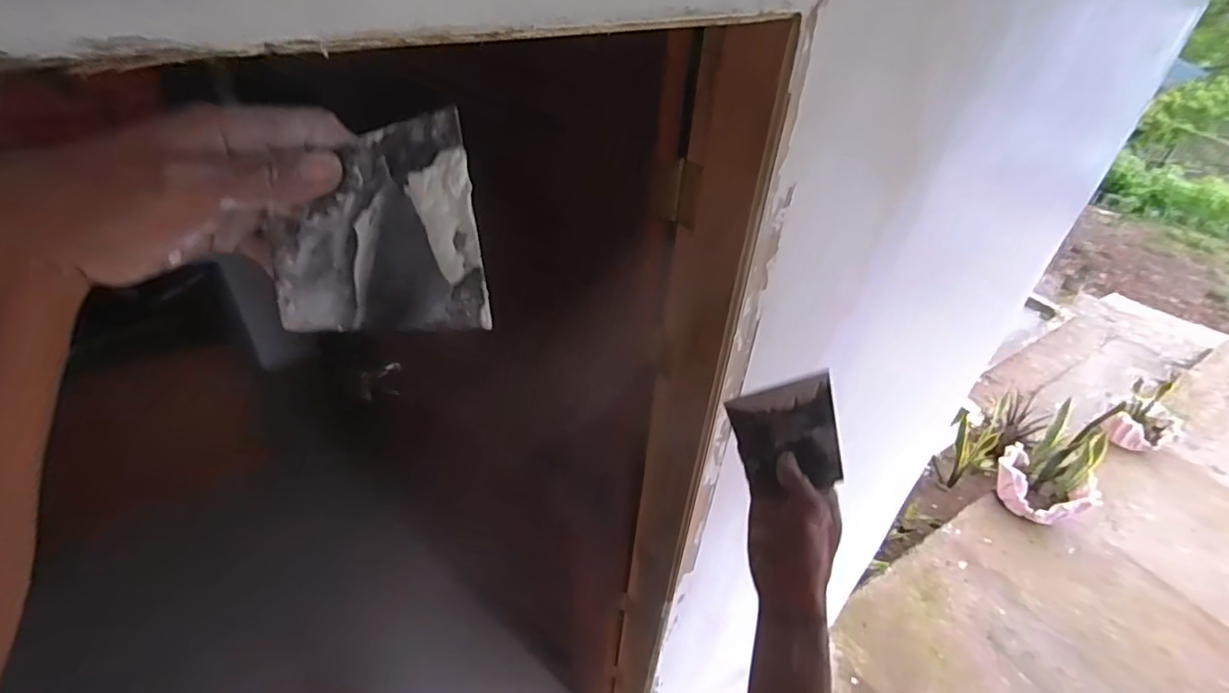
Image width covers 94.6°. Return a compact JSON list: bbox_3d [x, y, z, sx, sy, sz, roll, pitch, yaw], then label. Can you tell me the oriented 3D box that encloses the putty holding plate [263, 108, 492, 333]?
[{"bbox_3d":[-0.109,-0.052,0.258,0.091,0.094,0.011,-8,-1,4],"label":"putty holding plate"}]

